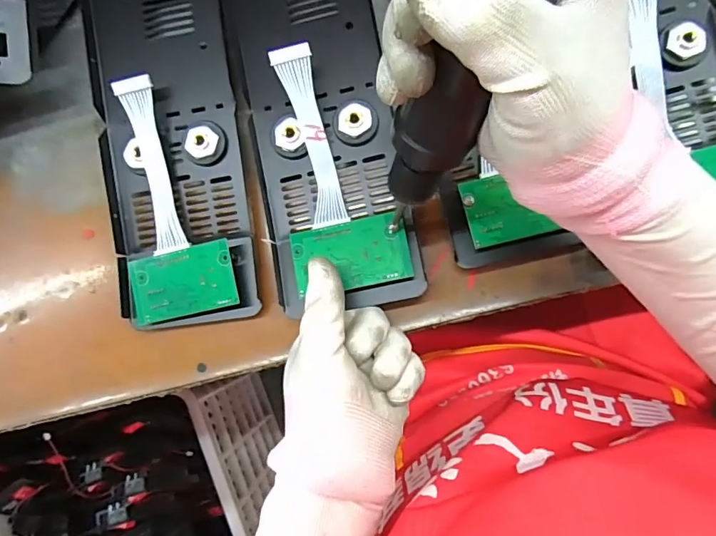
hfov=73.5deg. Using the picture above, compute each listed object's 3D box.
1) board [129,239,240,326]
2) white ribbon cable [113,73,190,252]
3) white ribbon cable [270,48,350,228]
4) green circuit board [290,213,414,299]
[{"bbox_3d":[-0.118,0.010,0.323,0.074,0.004,0.044,-13,88,11],"label":"board"},{"bbox_3d":[-0.139,-0.068,0.325,0.023,0.024,0.115,-11,86,6],"label":"white ribbon cable"},{"bbox_3d":[-0.030,-0.084,0.313,0.023,0.015,0.113,-13,101,6],"label":"white ribbon cable"},{"bbox_3d":[-0.005,-0.008,0.309,0.074,0.008,0.043,-11,86,6],"label":"green circuit board"}]

